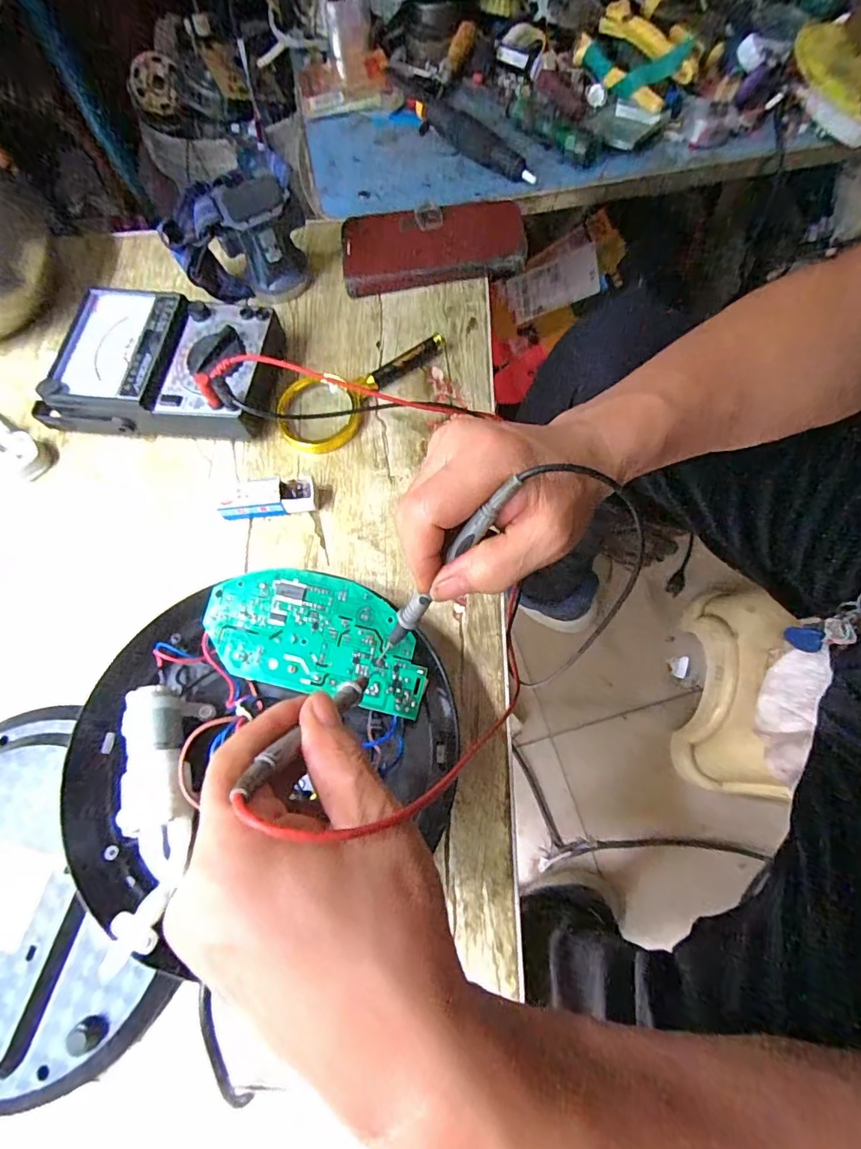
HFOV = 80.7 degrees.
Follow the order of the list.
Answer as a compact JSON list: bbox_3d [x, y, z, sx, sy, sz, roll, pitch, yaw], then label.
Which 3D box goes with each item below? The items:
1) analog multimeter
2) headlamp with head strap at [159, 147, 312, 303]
[{"bbox_3d":[-0.215,-0.169,0.417,0.192,0.044,0.116,8,71,4],"label":"analog multimeter"},{"bbox_3d":[-0.165,-0.283,0.429,0.116,0.093,0.050,0,71,2],"label":"headlamp with head strap"}]

